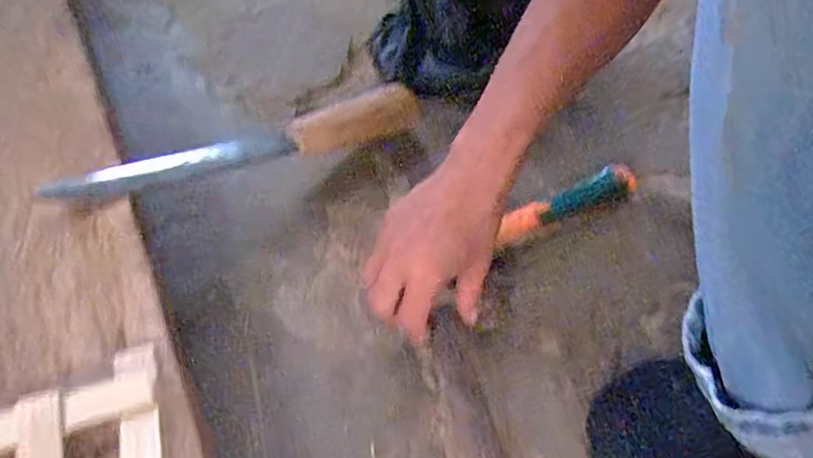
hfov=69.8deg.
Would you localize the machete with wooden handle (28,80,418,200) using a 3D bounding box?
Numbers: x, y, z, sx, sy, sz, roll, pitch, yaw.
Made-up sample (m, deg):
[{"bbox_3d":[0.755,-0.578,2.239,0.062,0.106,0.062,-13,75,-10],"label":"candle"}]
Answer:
[{"bbox_3d":[-0.129,-0.074,0.512,0.323,0.047,0.037,-25,58,-22],"label":"machete with wooden handle"}]

